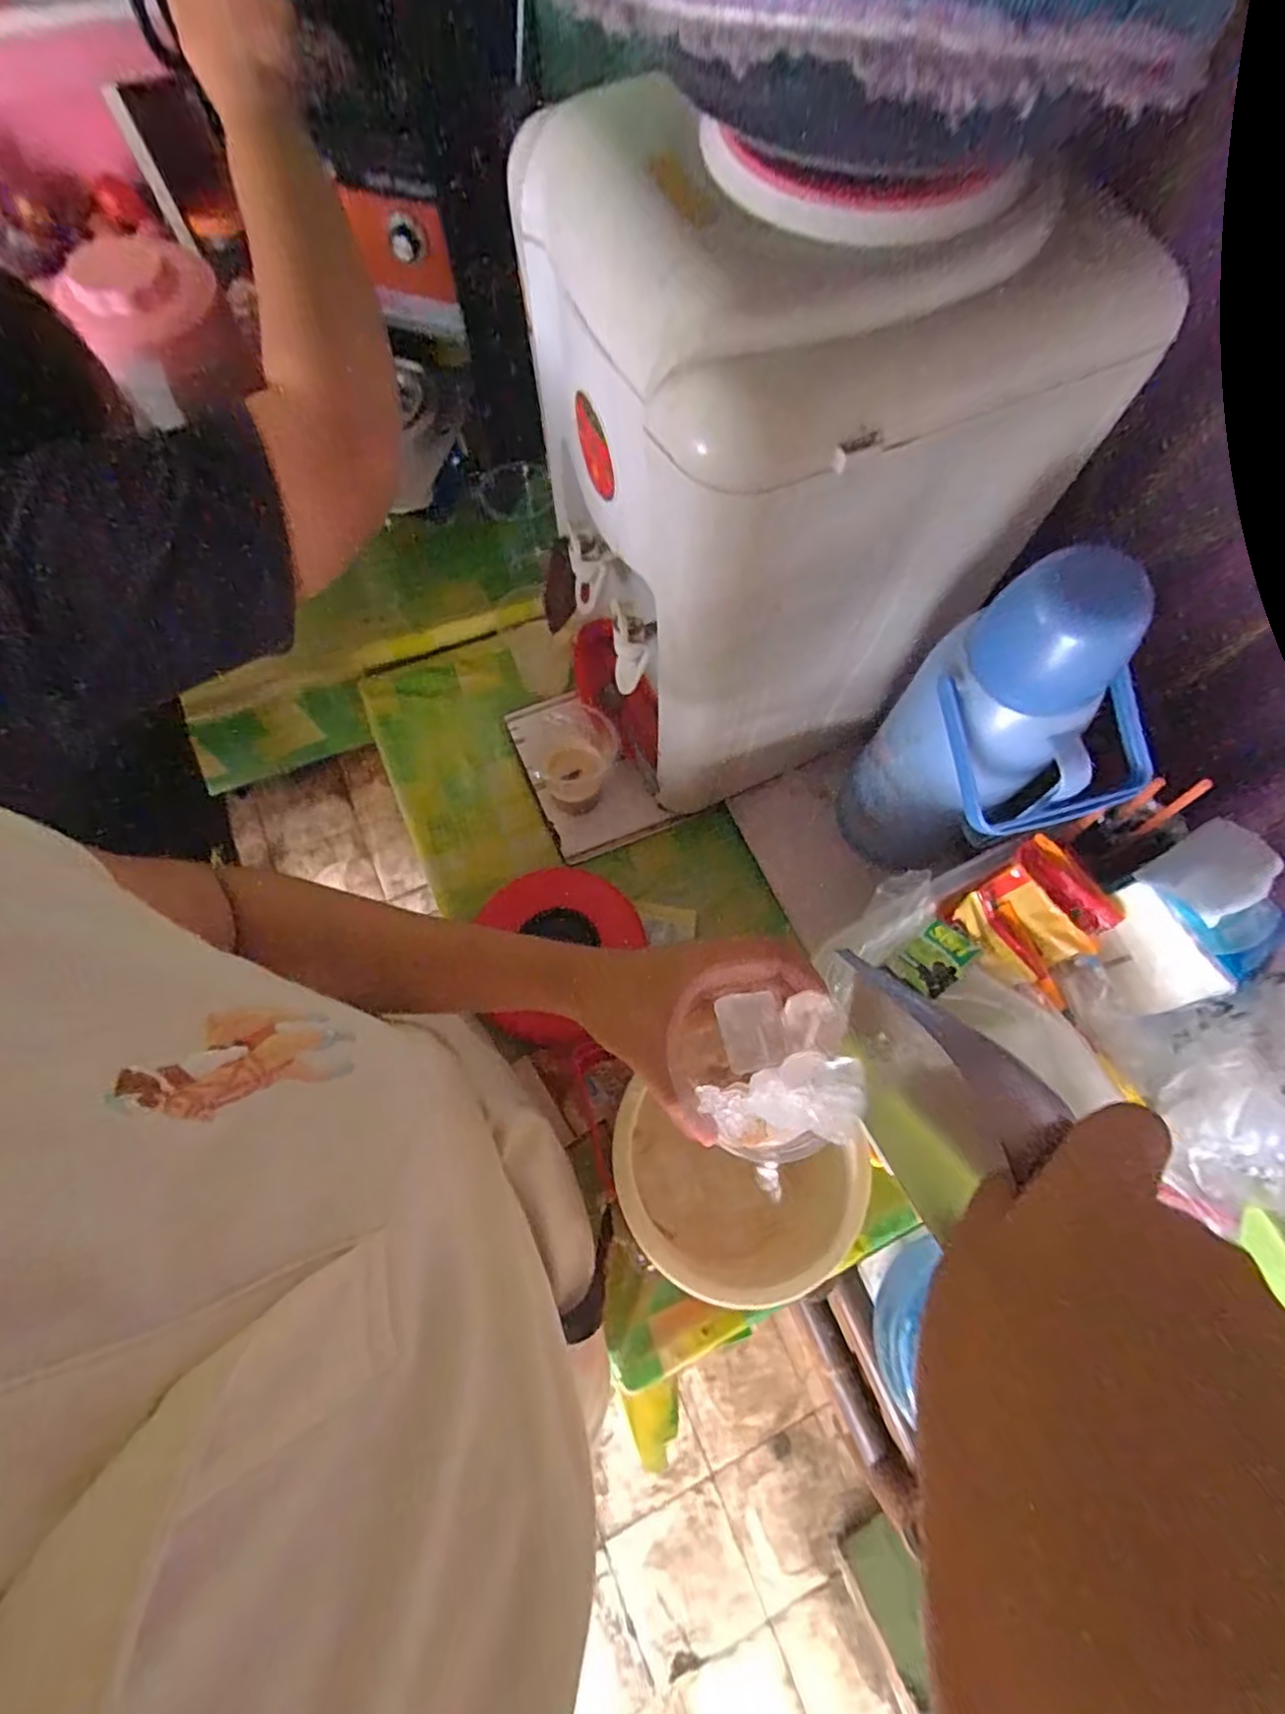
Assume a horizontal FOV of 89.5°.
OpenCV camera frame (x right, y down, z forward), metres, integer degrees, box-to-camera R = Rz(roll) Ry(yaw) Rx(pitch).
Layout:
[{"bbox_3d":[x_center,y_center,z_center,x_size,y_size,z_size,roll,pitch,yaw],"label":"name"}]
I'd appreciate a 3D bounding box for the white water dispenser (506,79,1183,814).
[{"bbox_3d":[0.104,-0.266,0.569,0.287,0.488,0.250,-21,72,-10],"label":"white water dispenser"}]

